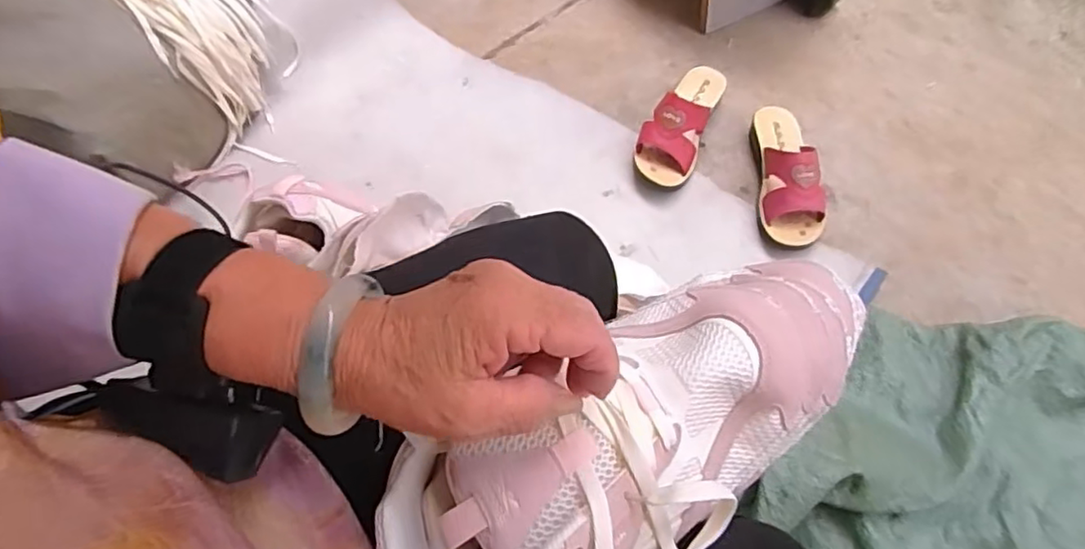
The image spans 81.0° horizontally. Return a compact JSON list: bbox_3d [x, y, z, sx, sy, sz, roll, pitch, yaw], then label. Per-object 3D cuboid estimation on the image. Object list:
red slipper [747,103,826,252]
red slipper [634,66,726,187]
[{"bbox_3d":[0.333,-0.139,0.859,0.075,0.079,0.230,3,63,3],"label":"red slipper"},{"bbox_3d":[0.200,-0.225,0.908,0.083,0.073,0.211,23,66,13],"label":"red slipper"}]

